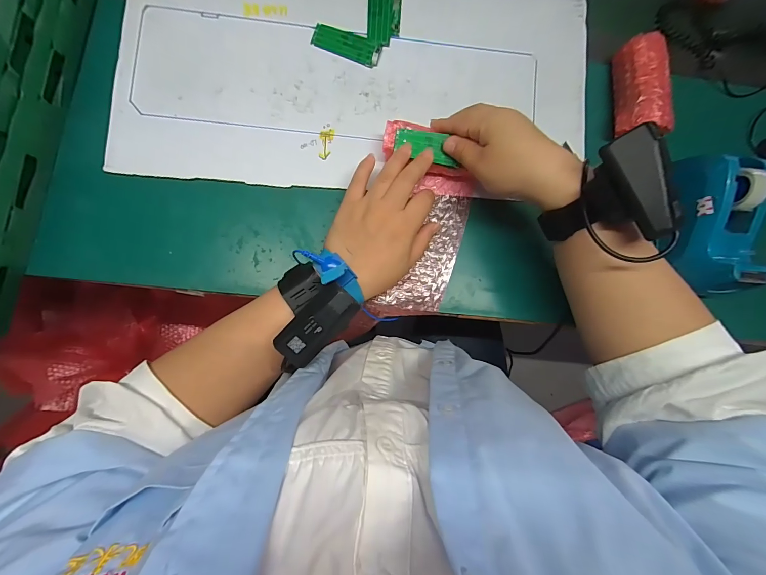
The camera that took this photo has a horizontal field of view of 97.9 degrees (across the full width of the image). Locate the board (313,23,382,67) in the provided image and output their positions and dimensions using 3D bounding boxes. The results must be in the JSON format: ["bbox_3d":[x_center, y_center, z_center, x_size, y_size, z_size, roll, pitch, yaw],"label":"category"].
[{"bbox_3d":[-0.038,-0.260,0.356,0.073,0.004,0.028,20,86,-3],"label":"board"}]

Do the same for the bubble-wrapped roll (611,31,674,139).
[{"bbox_3d":[0.279,-0.214,0.360,0.046,0.040,0.103,6,87,-4],"label":"bubble-wrapped roll"}]

